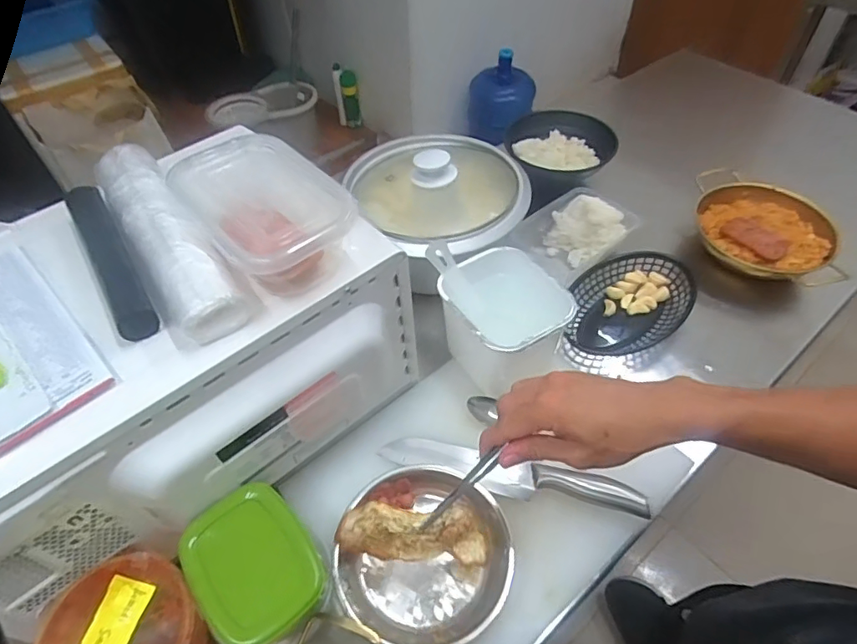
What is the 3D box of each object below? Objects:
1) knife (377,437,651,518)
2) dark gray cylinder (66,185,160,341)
[{"bbox_3d":[0.086,0.154,0.555,0.272,0.021,0.035,11,52,10],"label":"knife"},{"bbox_3d":[-0.279,-0.063,0.459,0.030,0.023,0.209,-28,56,-20],"label":"dark gray cylinder"}]

